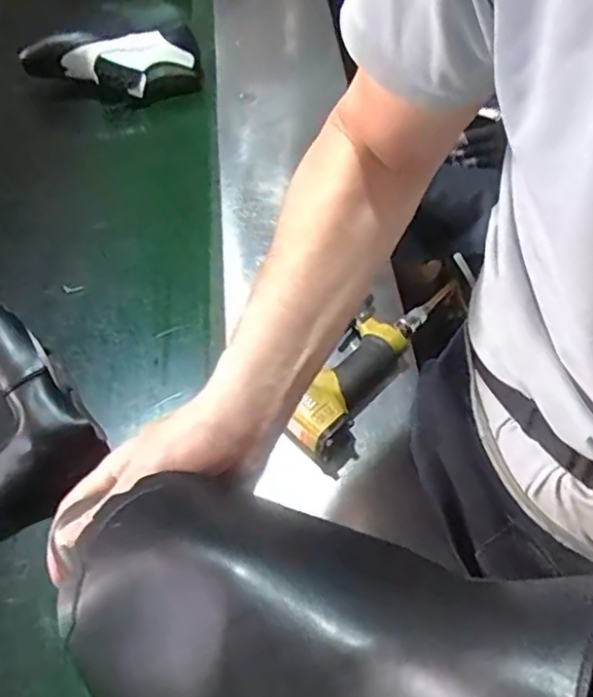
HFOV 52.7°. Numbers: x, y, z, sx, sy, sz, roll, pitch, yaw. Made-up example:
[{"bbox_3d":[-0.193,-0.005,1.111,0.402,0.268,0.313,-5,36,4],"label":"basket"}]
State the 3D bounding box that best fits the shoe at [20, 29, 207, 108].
[{"bbox_3d":[-0.284,-0.449,0.932,0.264,0.081,0.093,-13,58,-13],"label":"shoe"}]

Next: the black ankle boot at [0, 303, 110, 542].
[{"bbox_3d":[-0.311,0.054,0.617,0.141,0.095,0.249,-30,62,-23],"label":"black ankle boot"}]

